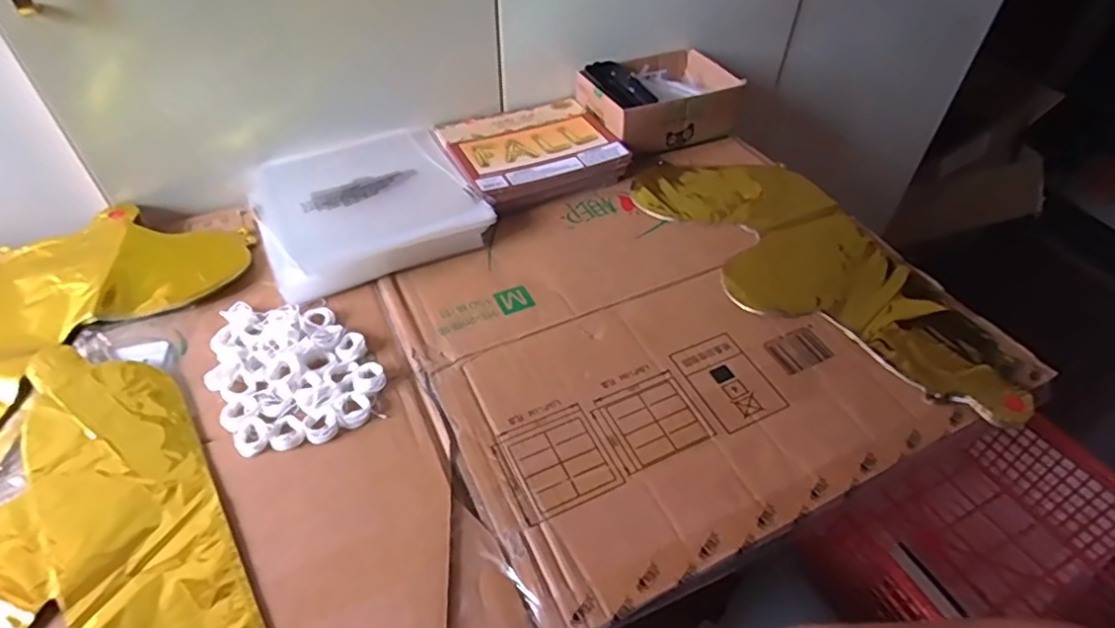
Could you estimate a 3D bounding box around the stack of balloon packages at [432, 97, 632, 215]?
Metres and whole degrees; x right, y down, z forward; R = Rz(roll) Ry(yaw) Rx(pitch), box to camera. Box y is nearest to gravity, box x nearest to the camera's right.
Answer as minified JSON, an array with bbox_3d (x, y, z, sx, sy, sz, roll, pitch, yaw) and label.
[{"bbox_3d":[-0.031,-0.197,0.744,0.195,0.034,0.173,-21,51,-22],"label":"stack of balloon packages"}]

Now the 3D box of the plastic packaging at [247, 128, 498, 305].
[{"bbox_3d":[-0.210,-0.124,0.666,0.220,0.031,0.220,-21,51,-22],"label":"plastic packaging"}]

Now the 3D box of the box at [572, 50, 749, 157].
[{"bbox_3d":[0.139,-0.293,0.819,0.199,0.054,0.132,-20,51,-21],"label":"box"}]

